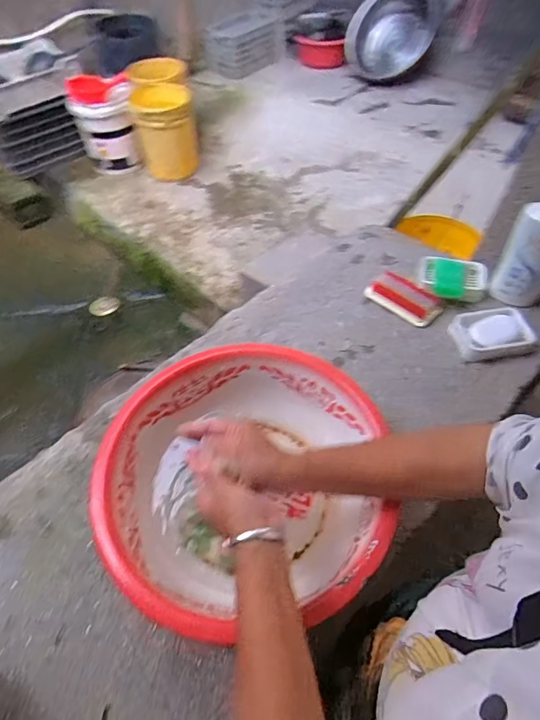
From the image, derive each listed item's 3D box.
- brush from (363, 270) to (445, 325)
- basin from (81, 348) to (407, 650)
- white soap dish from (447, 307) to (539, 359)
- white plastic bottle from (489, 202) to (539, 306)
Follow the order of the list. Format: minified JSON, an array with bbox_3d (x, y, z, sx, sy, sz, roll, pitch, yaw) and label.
[{"bbox_3d":[0.251,-0.116,0.794,0.133,0.032,0.062,38,63,24],"label":"brush"},{"bbox_3d":[-0.027,0.145,0.543,0.319,0.116,0.340,0,55,0],"label":"basin"},{"bbox_3d":[0.378,-0.046,0.728,0.126,0.030,0.086,-3,55,-2],"label":"white soap dish"},{"bbox_3d":[0.455,-0.200,0.709,0.096,0.231,0.070,33,61,21],"label":"white plastic bottle"}]

